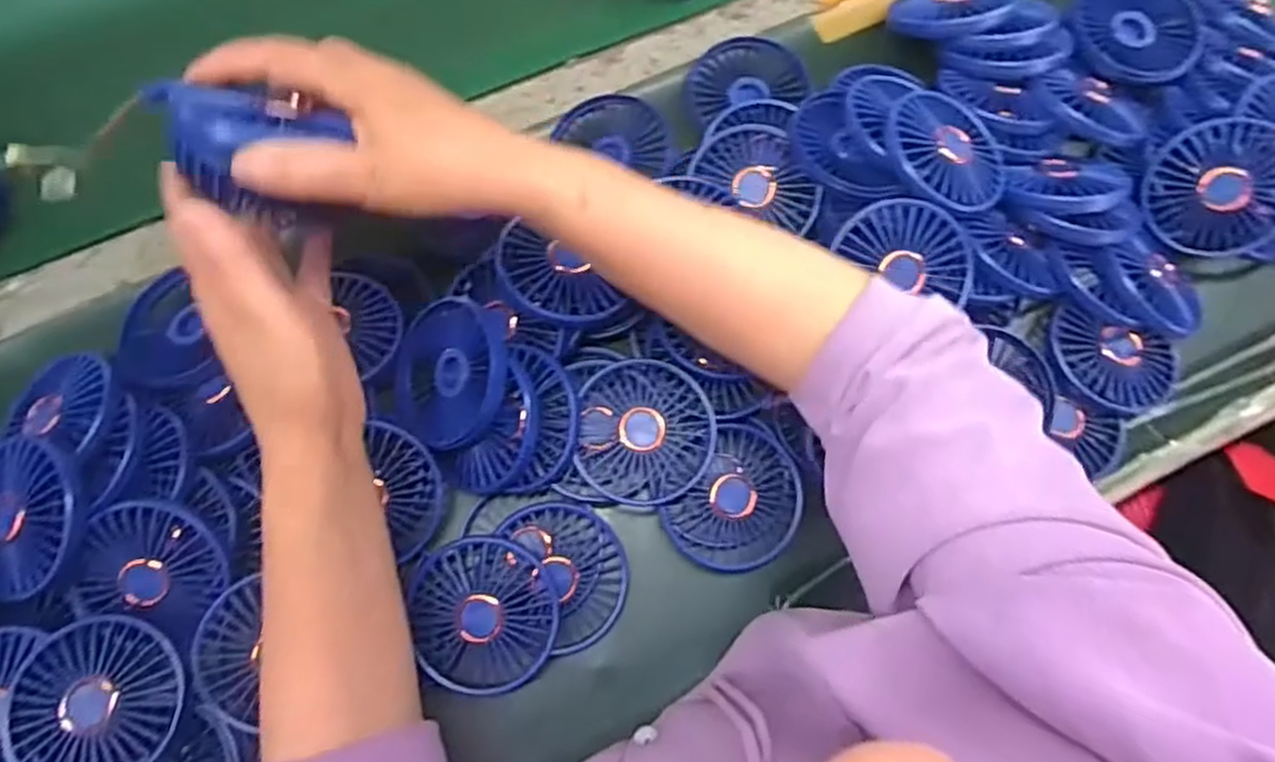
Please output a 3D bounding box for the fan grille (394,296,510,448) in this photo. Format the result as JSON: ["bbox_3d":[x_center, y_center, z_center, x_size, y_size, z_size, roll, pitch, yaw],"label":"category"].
[{"bbox_3d":[-0.112,-0.006,0.465,0.088,0.014,0.090,0,84,37],"label":"fan grille"}]

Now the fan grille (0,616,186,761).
[{"bbox_3d":[-0.289,0.172,0.408,0.085,0.016,0.085,1,80,-5],"label":"fan grille"}]

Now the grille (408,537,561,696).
[{"bbox_3d":[-0.091,0.137,0.451,0.086,0.026,0.085,6,74,1],"label":"grille"}]

